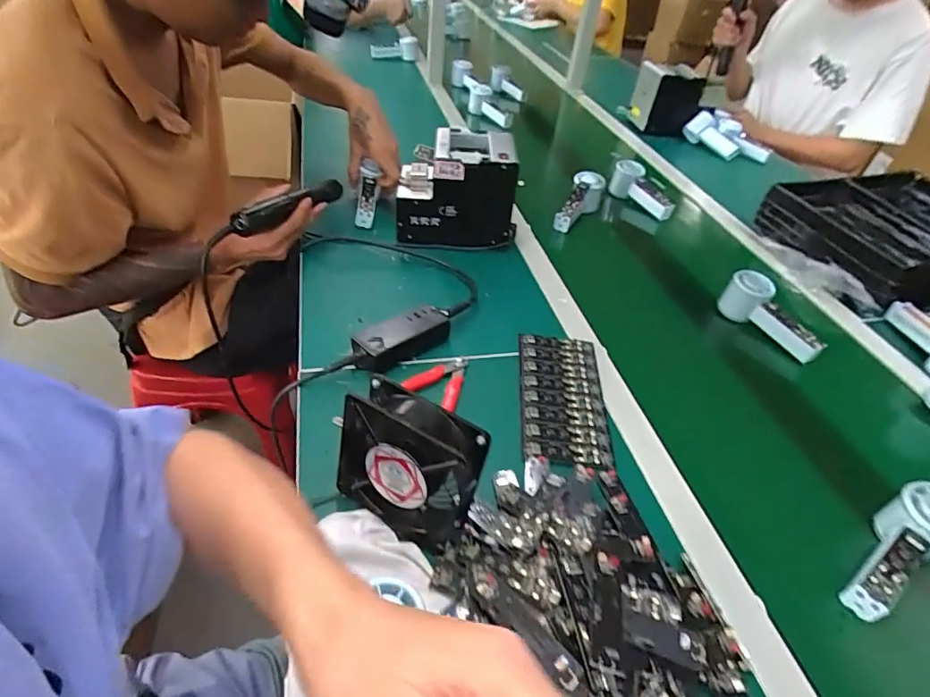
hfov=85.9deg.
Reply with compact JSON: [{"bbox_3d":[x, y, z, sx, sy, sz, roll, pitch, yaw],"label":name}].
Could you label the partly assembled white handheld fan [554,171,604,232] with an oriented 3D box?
[{"bbox_3d":[0.209,-0.271,0.912,0.047,0.072,0.138,24,46,17],"label":"partly assembled white handheld fan"}]

